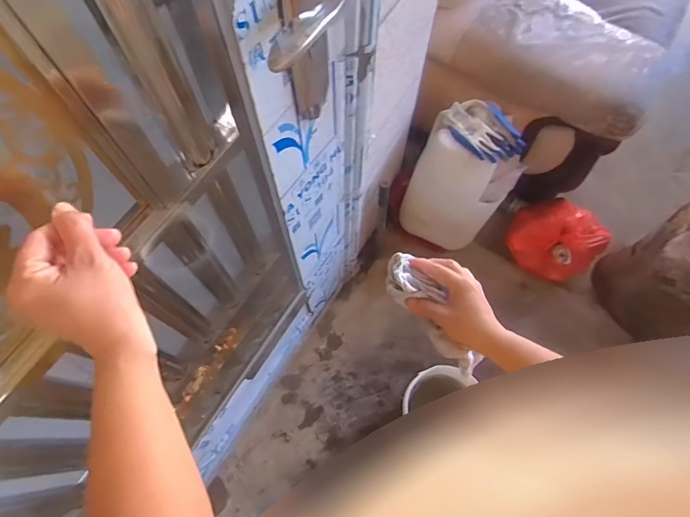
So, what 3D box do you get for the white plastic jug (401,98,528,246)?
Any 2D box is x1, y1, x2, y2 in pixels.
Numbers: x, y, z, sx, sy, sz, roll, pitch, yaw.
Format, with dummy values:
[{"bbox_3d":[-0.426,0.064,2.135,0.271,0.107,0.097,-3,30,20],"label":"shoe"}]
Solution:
[{"bbox_3d":[0.348,-0.232,1.310,0.267,0.402,0.240,26,70,10],"label":"white plastic jug"}]

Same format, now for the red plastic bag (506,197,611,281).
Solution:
[{"bbox_3d":[0.679,-0.075,1.405,0.199,0.202,0.267,-31,72,-12],"label":"red plastic bag"}]

